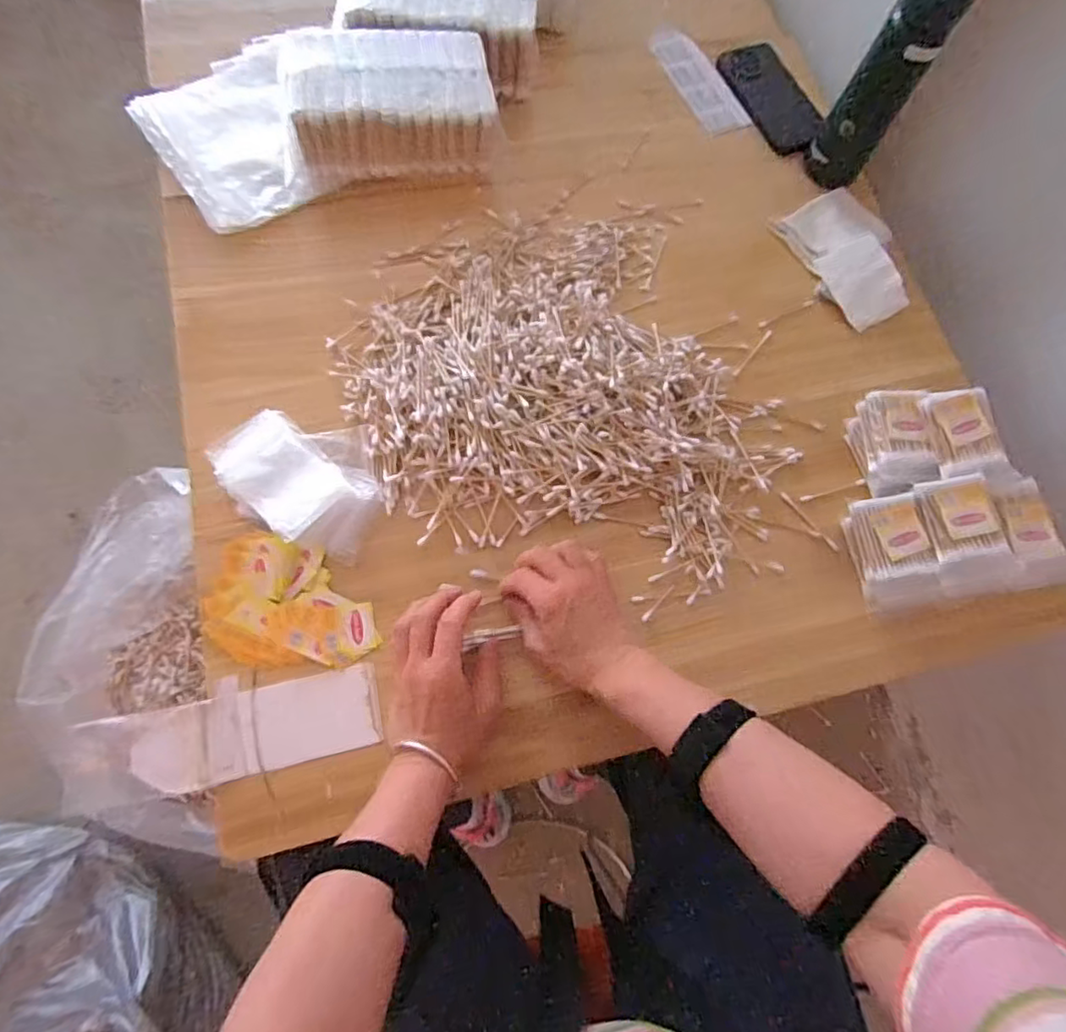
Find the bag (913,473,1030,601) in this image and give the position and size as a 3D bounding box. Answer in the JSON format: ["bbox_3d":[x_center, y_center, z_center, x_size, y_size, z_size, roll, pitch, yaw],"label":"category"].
[{"bbox_3d":[0.342,0.015,0.459,0.053,0.023,0.093,-2,73,-6],"label":"bag"}]

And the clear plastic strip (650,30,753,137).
[{"bbox_3d":[0.184,-0.485,0.654,0.058,0.011,0.153,-30,77,-13],"label":"clear plastic strip"}]

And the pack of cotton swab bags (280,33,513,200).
[{"bbox_3d":[-0.141,-0.397,0.572,0.204,0.075,0.128,-8,76,-5],"label":"pack of cotton swab bags"}]

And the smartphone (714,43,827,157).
[{"bbox_3d":[0.268,-0.467,0.650,0.064,0.014,0.158,-21,76,-11],"label":"smartphone"}]

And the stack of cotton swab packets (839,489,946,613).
[{"bbox_3d":[0.291,0.031,0.478,0.045,0.035,0.089,-6,73,-7],"label":"stack of cotton swab packets"}]

